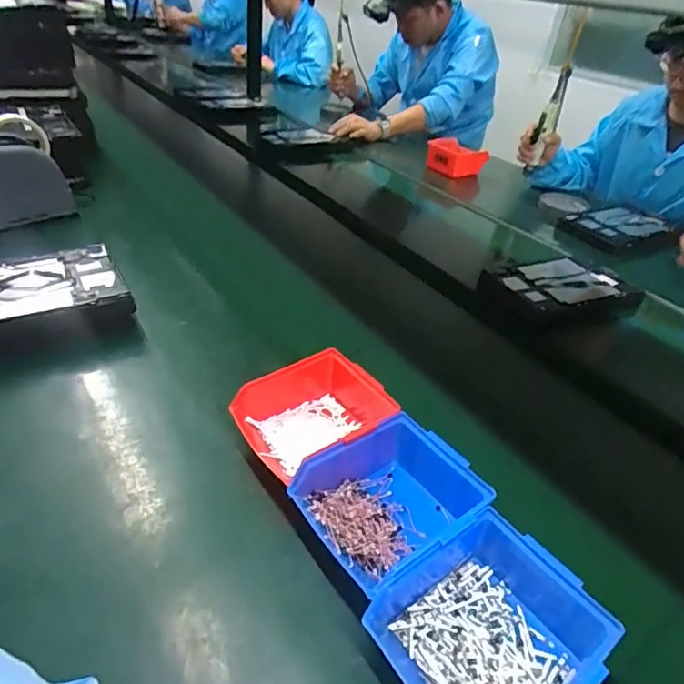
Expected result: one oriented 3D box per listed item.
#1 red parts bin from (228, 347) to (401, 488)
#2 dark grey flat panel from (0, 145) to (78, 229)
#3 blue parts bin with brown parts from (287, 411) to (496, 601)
[{"bbox_3d":[-0.022,0.083,0.525,0.153,0.075,0.120,-15,41,-27],"label":"red parts bin"},{"bbox_3d":[-0.591,-0.260,0.864,0.210,0.138,0.024,-13,46,-8],"label":"dark grey flat panel"},{"bbox_3d":[0.044,0.140,0.445,0.143,0.060,0.126,-20,44,-33],"label":"blue parts bin with brown parts"}]

